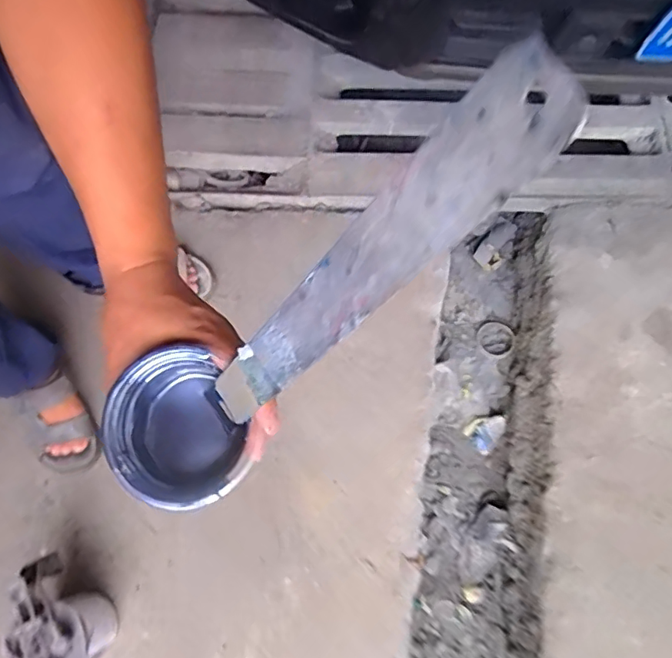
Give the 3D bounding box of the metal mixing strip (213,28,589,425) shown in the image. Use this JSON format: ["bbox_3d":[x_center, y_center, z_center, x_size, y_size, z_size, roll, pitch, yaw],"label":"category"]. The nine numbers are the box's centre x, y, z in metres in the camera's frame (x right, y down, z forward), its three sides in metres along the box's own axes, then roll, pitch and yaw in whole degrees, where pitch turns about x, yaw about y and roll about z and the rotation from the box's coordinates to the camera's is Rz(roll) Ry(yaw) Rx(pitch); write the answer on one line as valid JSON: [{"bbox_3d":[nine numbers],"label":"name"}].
[{"bbox_3d":[-0.003,-0.011,0.233,0.005,0.250,0.031,-21,77,-38],"label":"metal mixing strip"}]

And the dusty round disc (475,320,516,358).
[{"bbox_3d":[0.359,0.021,1.234,0.082,0.013,0.089,0,73,-1],"label":"dusty round disc"}]

